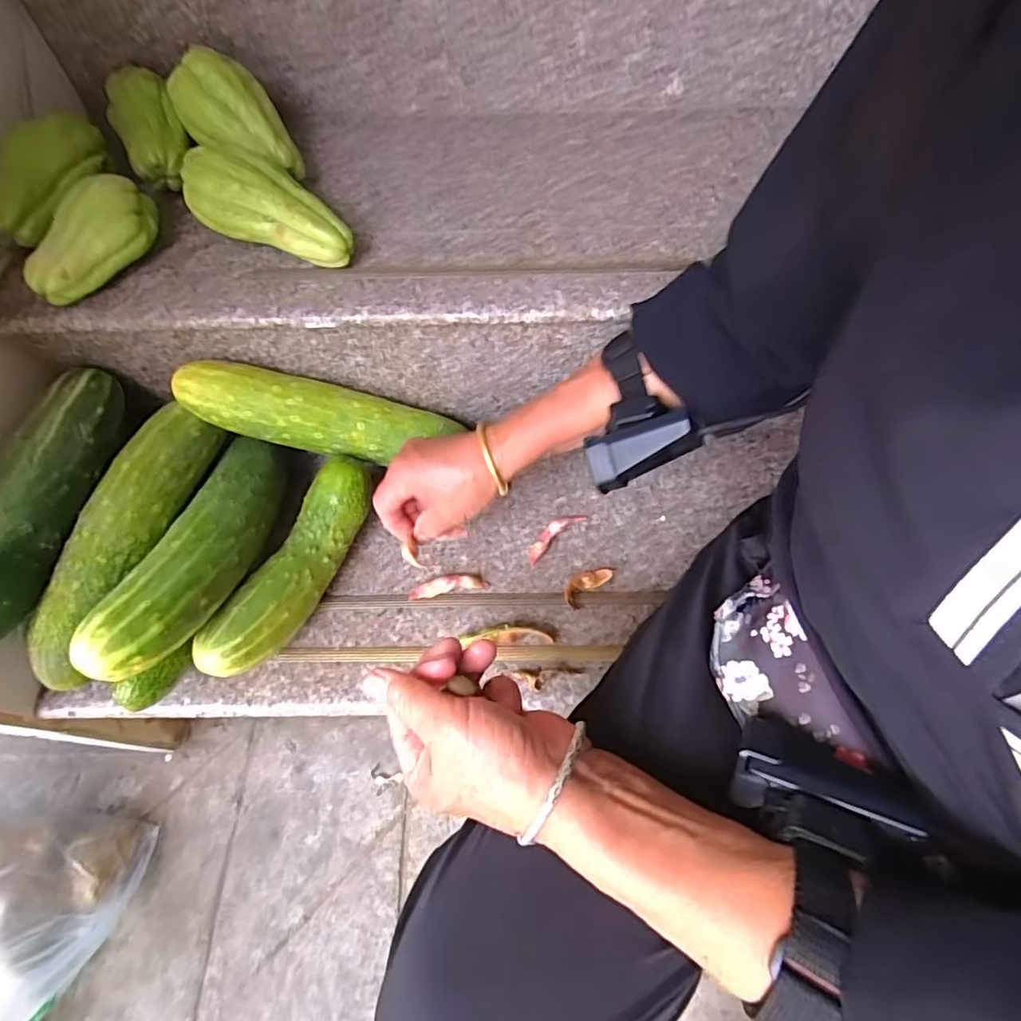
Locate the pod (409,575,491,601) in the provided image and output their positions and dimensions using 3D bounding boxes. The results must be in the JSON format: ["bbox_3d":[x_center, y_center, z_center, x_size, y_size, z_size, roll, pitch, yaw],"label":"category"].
[{"bbox_3d":[-0.057,0.068,0.499,0.070,0.013,0.018,-12,61,-5],"label":"pod"}]

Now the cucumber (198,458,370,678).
[{"bbox_3d":[-0.180,0.052,0.474,0.047,0.078,0.197,22,65,12],"label":"cucumber"}]

